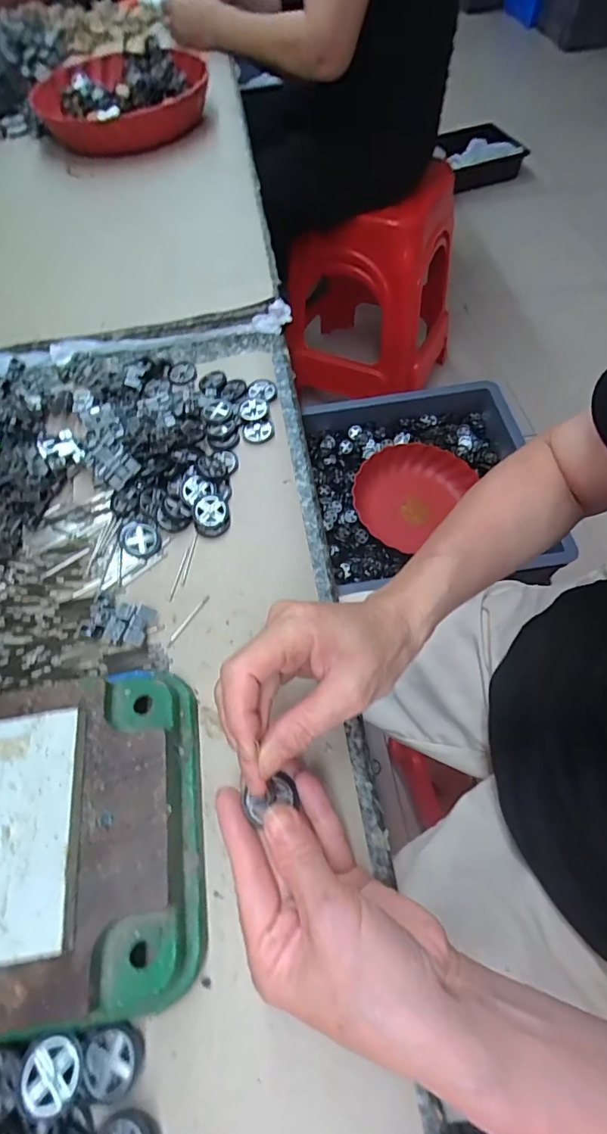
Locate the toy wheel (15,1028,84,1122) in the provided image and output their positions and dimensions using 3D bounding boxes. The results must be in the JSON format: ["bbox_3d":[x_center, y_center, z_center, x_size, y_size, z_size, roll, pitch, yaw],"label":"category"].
[{"bbox_3d":[-0.116,0.233,0.221,0.028,0.005,0.027,3,44,-3],"label":"toy wheel"}]

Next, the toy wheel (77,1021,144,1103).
[{"bbox_3d":[-0.089,0.231,0.226,0.027,0.007,0.027,-1,61,2],"label":"toy wheel"}]

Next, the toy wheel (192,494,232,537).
[{"bbox_3d":[-0.072,-0.040,0.376,0.027,0.015,0.030,-7,61,-1],"label":"toy wheel"}]

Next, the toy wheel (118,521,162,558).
[{"bbox_3d":[-0.125,-0.023,0.366,0.029,0.006,0.034,-33,64,-15],"label":"toy wheel"}]

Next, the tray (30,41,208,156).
[{"bbox_3d":[-0.246,-0.641,0.652,0.222,0.049,0.230,-16,61,-6],"label":"tray"}]

